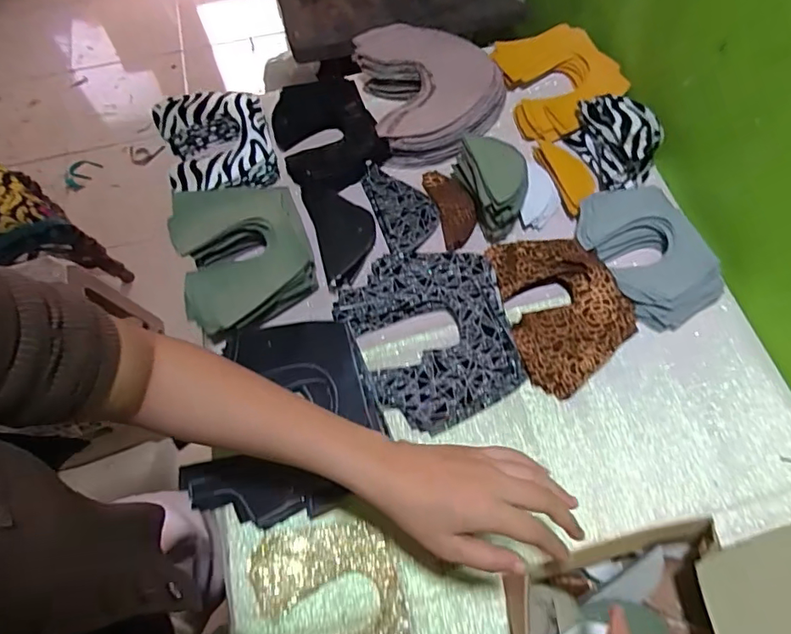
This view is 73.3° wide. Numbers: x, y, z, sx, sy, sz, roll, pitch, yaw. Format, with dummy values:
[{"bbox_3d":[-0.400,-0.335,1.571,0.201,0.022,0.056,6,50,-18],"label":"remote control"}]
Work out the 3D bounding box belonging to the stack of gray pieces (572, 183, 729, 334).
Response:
[{"bbox_3d":[0.290,-0.072,0.619,0.115,0.044,0.173,-21,65,-9],"label":"stack of gray pieces"}]

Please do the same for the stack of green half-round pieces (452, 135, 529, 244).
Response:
[{"bbox_3d":[0.116,-0.165,0.646,0.067,0.071,0.131,-13,64,-5],"label":"stack of green half-round pieces"}]

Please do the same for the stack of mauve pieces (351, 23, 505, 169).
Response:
[{"bbox_3d":[0.056,-0.309,0.712,0.186,0.060,0.180,-13,64,-5],"label":"stack of mauve pieces"}]

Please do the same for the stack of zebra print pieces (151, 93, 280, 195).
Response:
[{"bbox_3d":[-0.231,-0.224,0.699,0.132,0.053,0.149,-20,65,-9],"label":"stack of zebra print pieces"}]

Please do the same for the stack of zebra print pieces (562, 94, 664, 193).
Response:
[{"bbox_3d":[0.283,-0.224,0.672,0.083,0.069,0.135,-13,64,-5],"label":"stack of zebra print pieces"}]

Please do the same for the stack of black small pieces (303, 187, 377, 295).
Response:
[{"bbox_3d":[-0.063,-0.105,0.649,0.072,0.030,0.152,-16,65,-7],"label":"stack of black small pieces"}]

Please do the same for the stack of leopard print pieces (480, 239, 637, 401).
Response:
[{"bbox_3d":[0.189,-0.012,0.596,0.133,0.045,0.187,-12,64,-5],"label":"stack of leopard print pieces"}]

